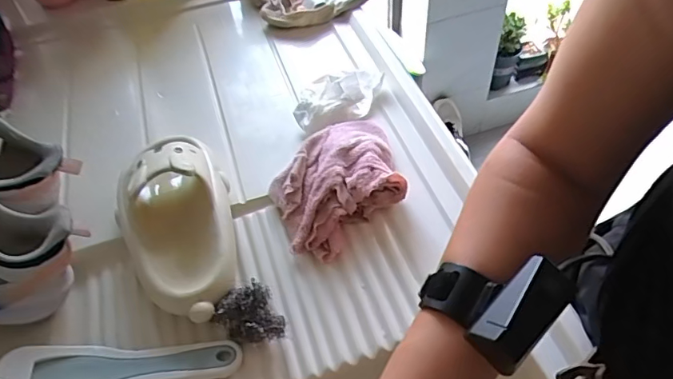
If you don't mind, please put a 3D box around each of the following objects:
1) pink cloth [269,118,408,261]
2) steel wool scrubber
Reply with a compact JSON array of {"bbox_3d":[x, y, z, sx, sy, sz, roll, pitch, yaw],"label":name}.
[{"bbox_3d":[0.004,-0.015,0.524,0.161,0.042,0.119,-34,56,-21],"label":"pink cloth"},{"bbox_3d":[-0.079,0.114,0.443,0.051,0.035,0.049,-2,50,3],"label":"steel wool scrubber"}]

